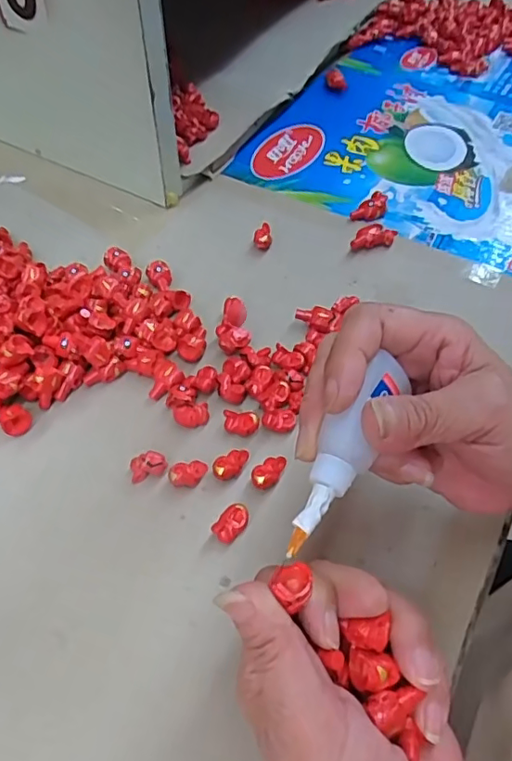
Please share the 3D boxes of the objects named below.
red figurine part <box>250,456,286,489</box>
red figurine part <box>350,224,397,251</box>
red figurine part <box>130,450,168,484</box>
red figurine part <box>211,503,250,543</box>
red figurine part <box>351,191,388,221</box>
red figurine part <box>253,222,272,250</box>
[{"bbox_3d":[0.007,0.051,0.313,0.014,0.010,0.021,30,59,20],"label":"red figurine part"},{"bbox_3d":[0.090,-0.111,0.434,0.037,0.014,0.015,-13,55,-9],"label":"red figurine part"},{"bbox_3d":[-0.061,0.048,0.317,0.021,0.012,0.013,-6,54,-4],"label":"red figurine part"},{"bbox_3d":[-0.013,0.076,0.296,0.012,0.011,0.020,38,62,24],"label":"red figurine part"},{"bbox_3d":[0.096,-0.141,0.458,0.037,0.013,0.018,-32,60,-21],"label":"red figurine part"},{"bbox_3d":[0.005,-0.110,0.430,0.013,0.014,0.016,-5,54,-3],"label":"red figurine part"}]

